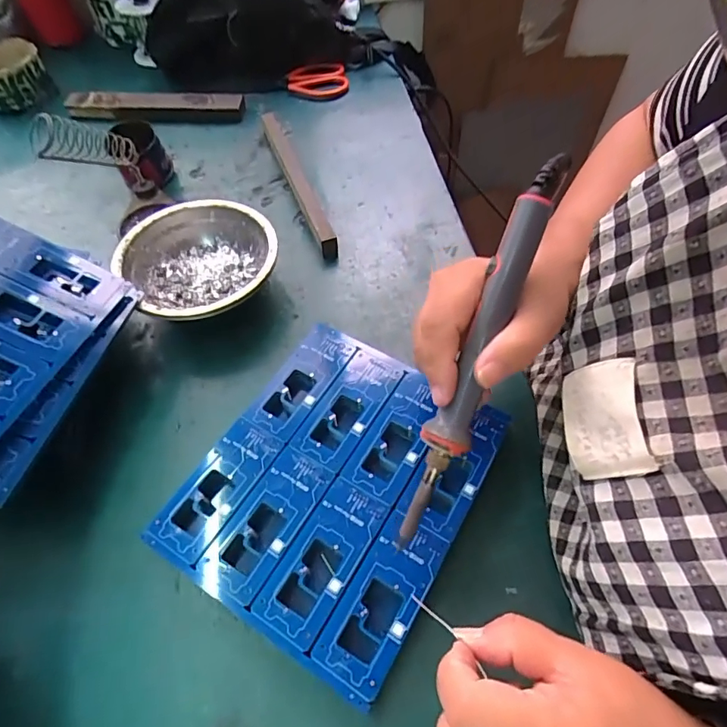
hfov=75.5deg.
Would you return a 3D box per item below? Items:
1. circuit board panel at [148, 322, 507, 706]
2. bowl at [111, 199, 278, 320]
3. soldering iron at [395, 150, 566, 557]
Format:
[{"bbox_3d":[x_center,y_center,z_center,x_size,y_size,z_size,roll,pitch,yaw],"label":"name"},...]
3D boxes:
[{"bbox_3d":[-0.018,0.075,0.311,0.160,0.024,0.184,27,60,16],"label":"circuit board panel"},{"bbox_3d":[-0.134,-0.080,0.397,0.118,0.047,0.122,0,57,-1],"label":"bowl"},{"bbox_3d":[0.059,-0.003,0.245,0.020,0.014,0.213,21,97,12],"label":"soldering iron"}]

